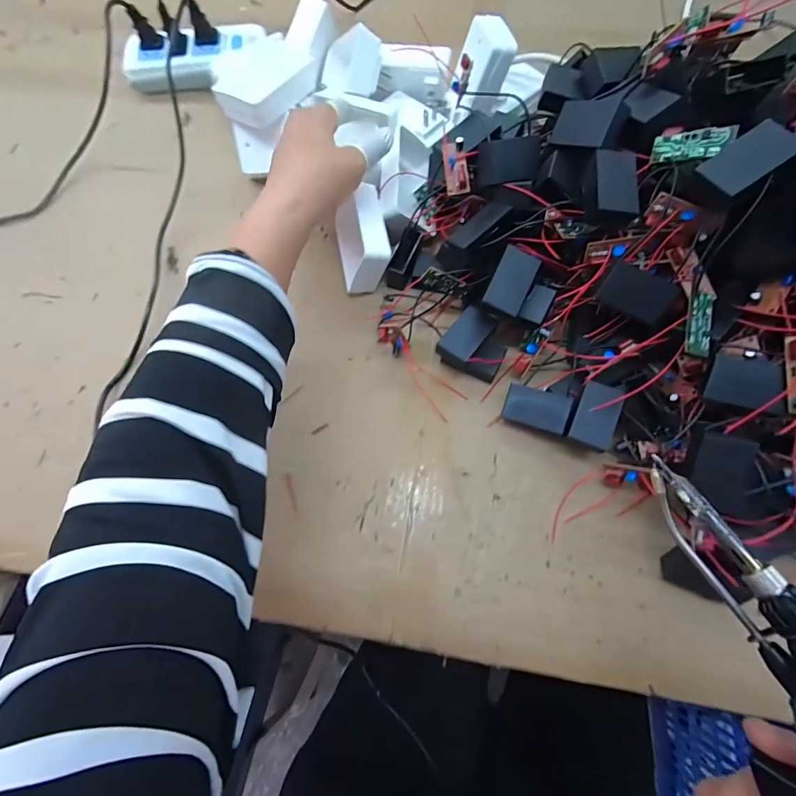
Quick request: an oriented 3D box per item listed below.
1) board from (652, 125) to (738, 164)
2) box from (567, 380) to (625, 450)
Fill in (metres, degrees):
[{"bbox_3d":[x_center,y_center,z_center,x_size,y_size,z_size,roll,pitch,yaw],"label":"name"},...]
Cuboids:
[{"bbox_3d":[0.191,-0.165,0.256,0.045,0.004,0.018,20,108,43],"label":"board"},{"bbox_3d":[0.147,0.012,0.290,0.029,0.015,0.047,22,73,9],"label":"box"}]

